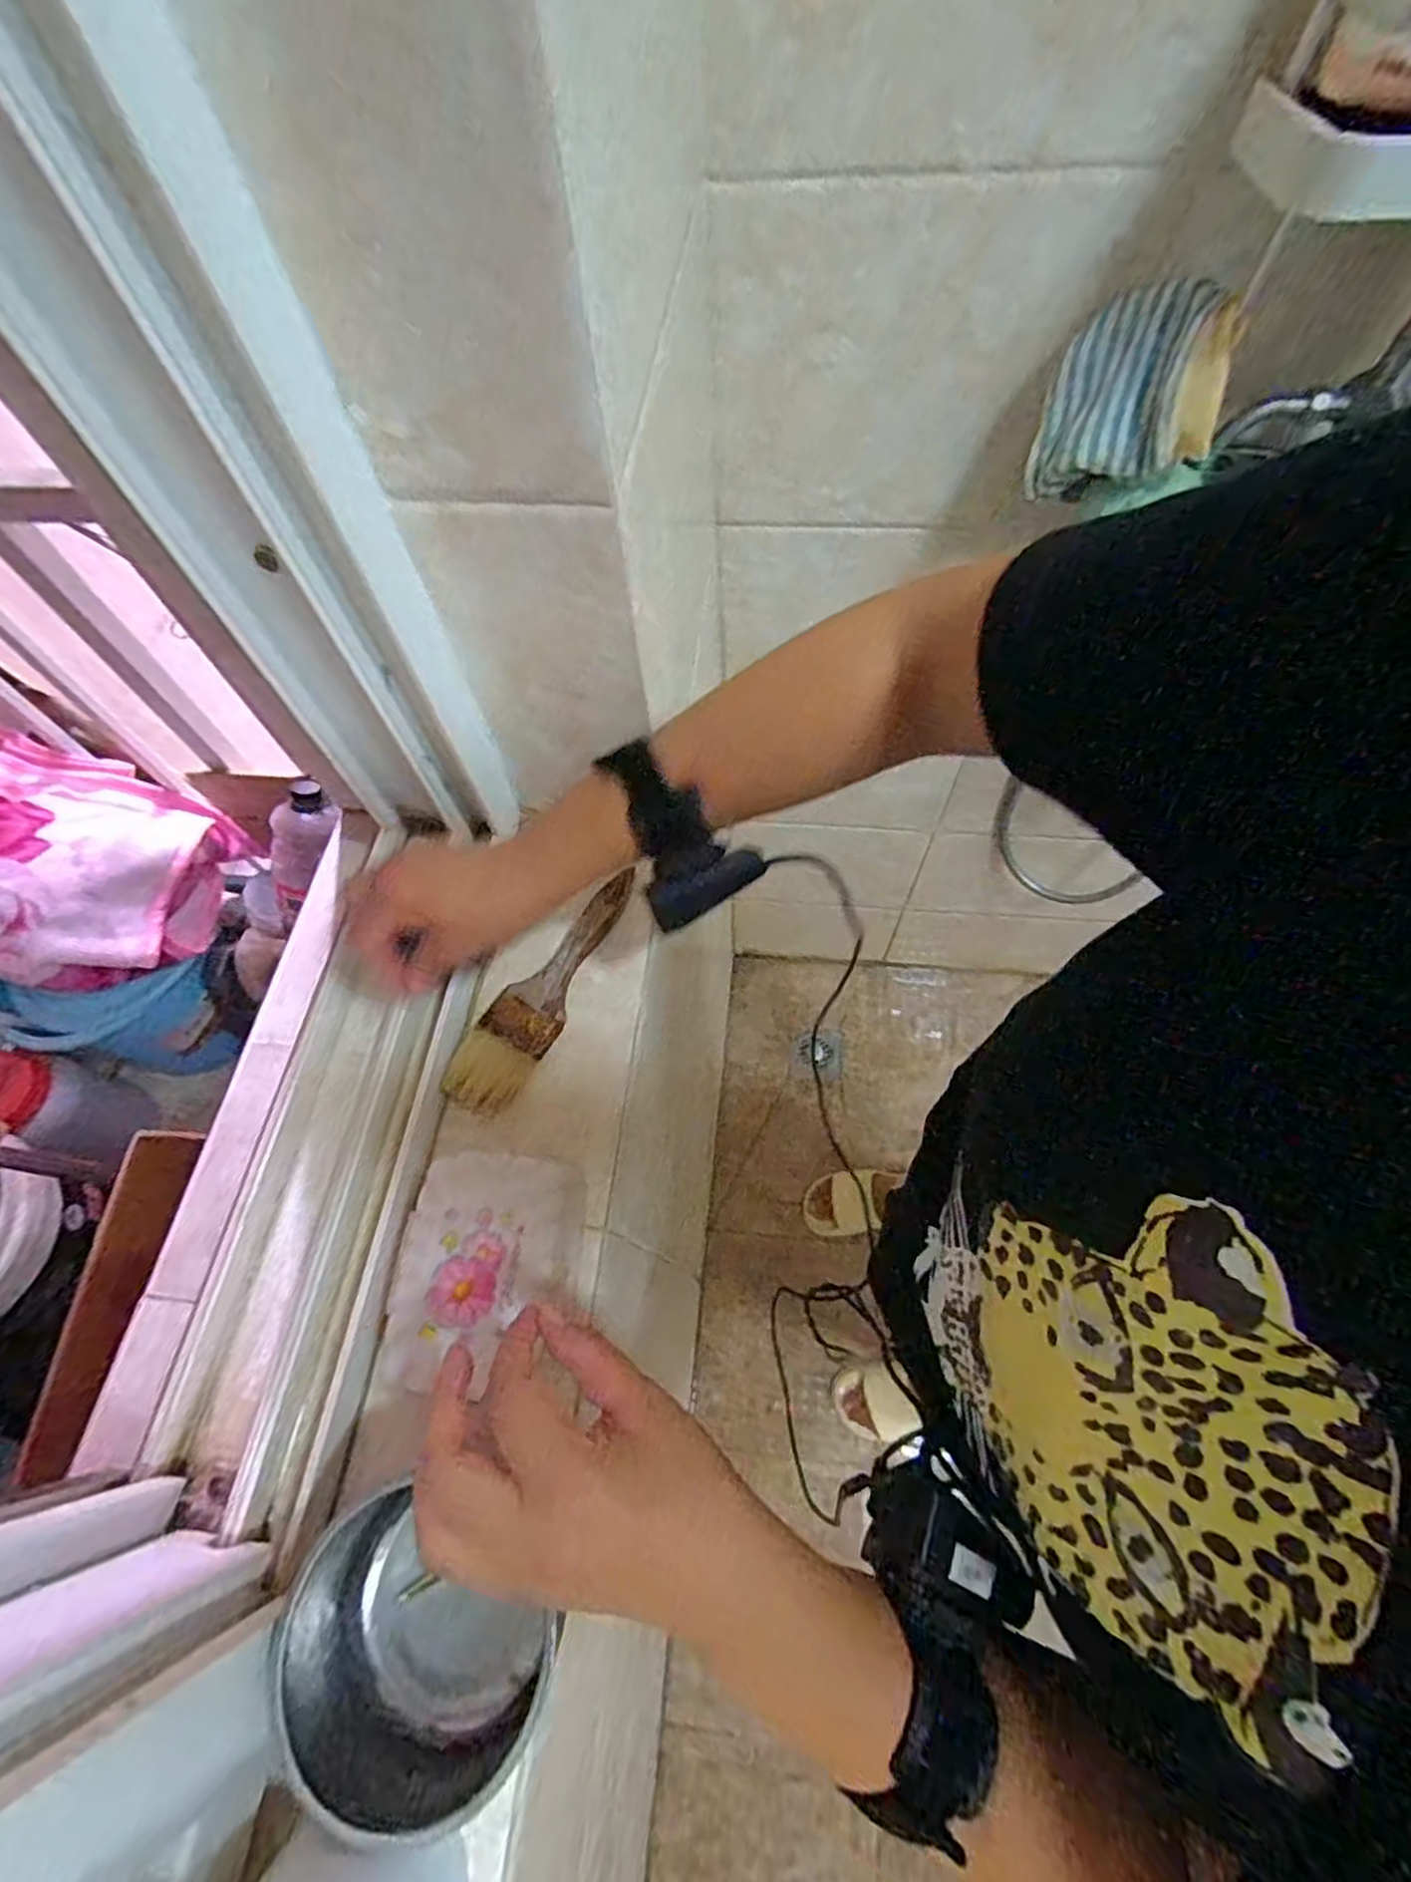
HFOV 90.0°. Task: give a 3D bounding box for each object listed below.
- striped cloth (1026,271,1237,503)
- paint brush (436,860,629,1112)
[{"bbox_3d":[0.291,-0.376,0.488,0.108,0.114,0.046,6,45,11],"label":"striped cloth"},{"bbox_3d":[-0.097,0.027,0.443,0.042,0.017,0.173,28,67,17],"label":"paint brush"}]

